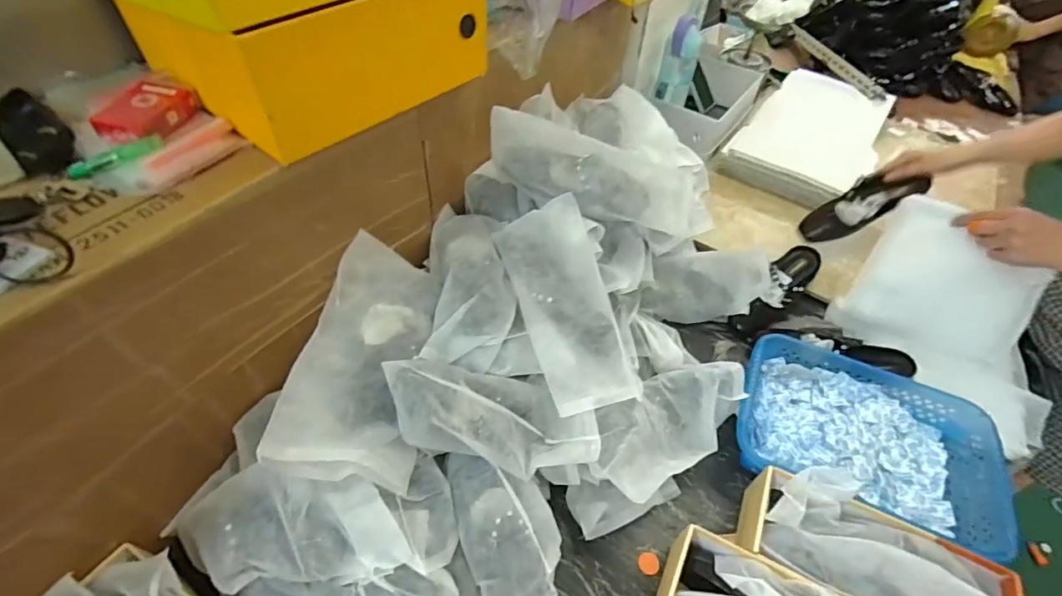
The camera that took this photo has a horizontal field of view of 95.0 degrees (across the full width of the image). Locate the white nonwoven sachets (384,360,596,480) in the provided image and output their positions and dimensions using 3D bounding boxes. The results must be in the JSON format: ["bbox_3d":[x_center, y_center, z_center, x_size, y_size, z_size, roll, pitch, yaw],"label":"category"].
[{"bbox_3d":[-0.053,0.152,0.624,0.275,0.078,0.116,19,48,-15],"label":"white nonwoven sachets"}]

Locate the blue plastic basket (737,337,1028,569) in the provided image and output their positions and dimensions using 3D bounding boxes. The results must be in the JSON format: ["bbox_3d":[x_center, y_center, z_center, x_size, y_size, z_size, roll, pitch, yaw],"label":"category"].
[{"bbox_3d":[0.486,0.206,0.722,0.348,0.065,0.242,20,52,14],"label":"blue plastic basket"}]

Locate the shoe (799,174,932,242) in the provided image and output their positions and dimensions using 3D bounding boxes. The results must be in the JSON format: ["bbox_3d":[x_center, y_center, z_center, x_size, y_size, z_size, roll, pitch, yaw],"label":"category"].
[{"bbox_3d":[0.636,-0.180,0.935,0.215,0.084,0.052,-27,46,23],"label":"shoe"}]

